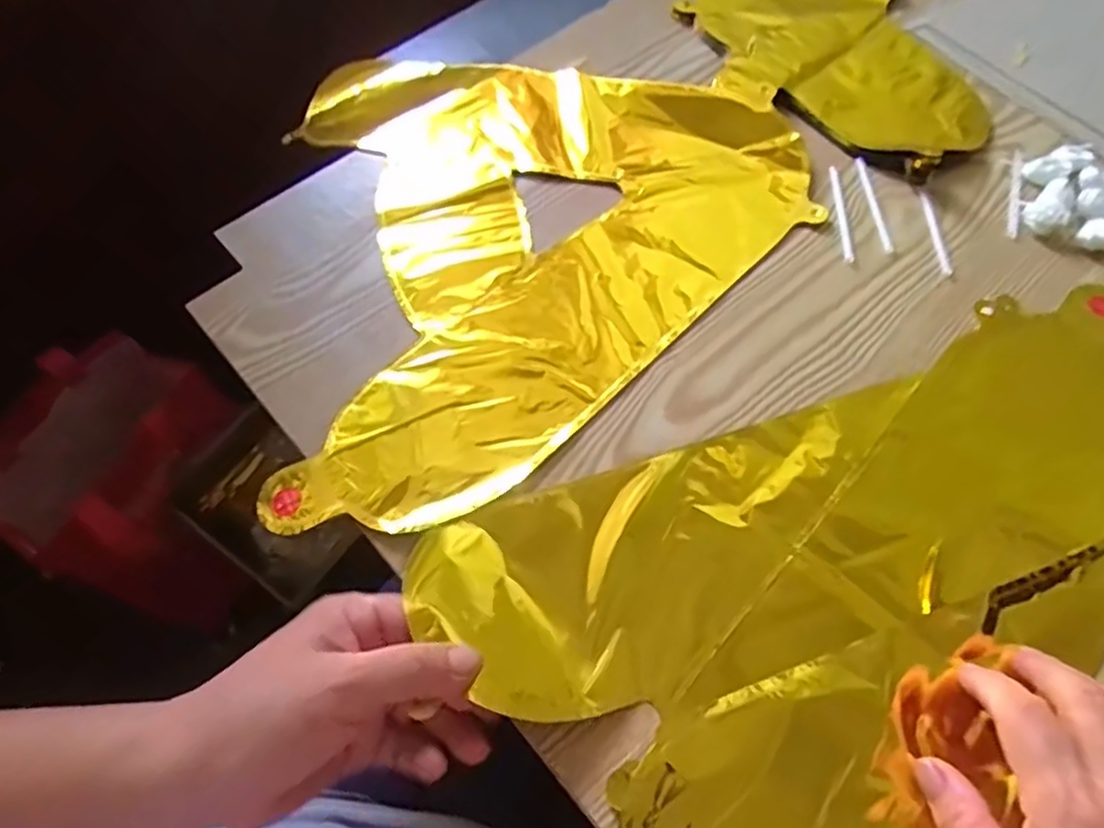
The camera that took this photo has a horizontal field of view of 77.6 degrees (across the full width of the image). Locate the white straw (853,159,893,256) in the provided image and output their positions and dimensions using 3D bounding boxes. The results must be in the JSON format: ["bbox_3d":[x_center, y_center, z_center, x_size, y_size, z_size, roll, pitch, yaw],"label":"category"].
[{"bbox_3d":[0.209,-0.136,0.444,0.007,0.004,0.078,-4,61,0],"label":"white straw"}]

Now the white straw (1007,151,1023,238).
[{"bbox_3d":[0.300,-0.144,0.443,0.006,0.004,0.079,17,63,11],"label":"white straw"}]

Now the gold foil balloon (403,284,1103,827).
[{"bbox_3d":[0.167,0.086,0.315,0.401,0.029,0.247,-24,63,-11],"label":"gold foil balloon"}]

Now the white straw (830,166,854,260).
[{"bbox_3d":[0.186,-0.130,0.441,0.006,0.004,0.076,1,61,2],"label":"white straw"}]

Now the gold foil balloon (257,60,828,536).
[{"bbox_3d":[-0.062,-0.135,0.449,0.384,0.009,0.337,-40,67,-18],"label":"gold foil balloon"}]

